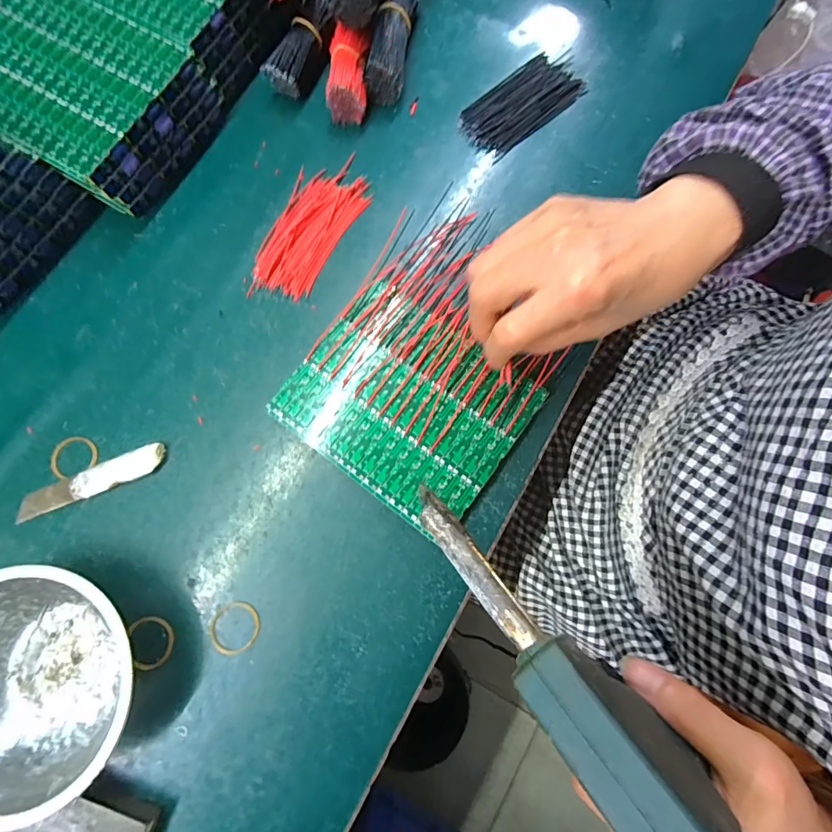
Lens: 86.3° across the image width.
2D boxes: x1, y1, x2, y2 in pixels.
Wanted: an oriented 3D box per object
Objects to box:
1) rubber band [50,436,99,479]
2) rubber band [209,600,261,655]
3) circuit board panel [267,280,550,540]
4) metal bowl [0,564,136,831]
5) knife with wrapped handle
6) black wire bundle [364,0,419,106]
[{"bbox_3d":[-0.237,0.027,0.307,0.031,0.004,0.028,-28,81,-6],"label":"rubber band"},{"bbox_3d":[-0.116,0.136,0.283,0.034,0.004,0.030,-39,81,-8],"label":"rubber band"},{"bbox_3d":[-0.006,-0.011,0.304,0.146,0.010,0.124,37,81,5],"label":"circuit board panel"},{"bbox_3d":[-0.221,0.154,0.260,0.119,0.042,0.124,1,78,0],"label":"metal bowl"},{"bbox_3d":[-0.221,0.044,0.302,0.103,0.006,0.019,-21,79,-5],"label":"knife with wrapped handle"},{"bbox_3d":[-0.018,-0.311,0.362,0.029,0.029,0.102,9,78,2],"label":"black wire bundle"}]

